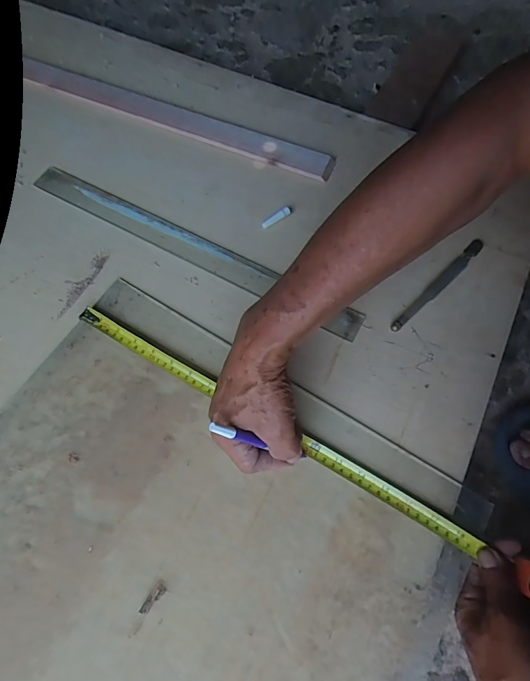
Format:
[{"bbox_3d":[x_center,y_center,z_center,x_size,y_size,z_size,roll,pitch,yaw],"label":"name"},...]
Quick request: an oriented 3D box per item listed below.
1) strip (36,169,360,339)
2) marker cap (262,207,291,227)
[{"bbox_3d":[-0.096,-0.118,0.506,0.462,0.007,0.037,27,71,11],"label":"strip"},{"bbox_3d":[0.015,-0.156,0.514,0.041,0.009,0.009,-32,72,-12],"label":"marker cap"}]

